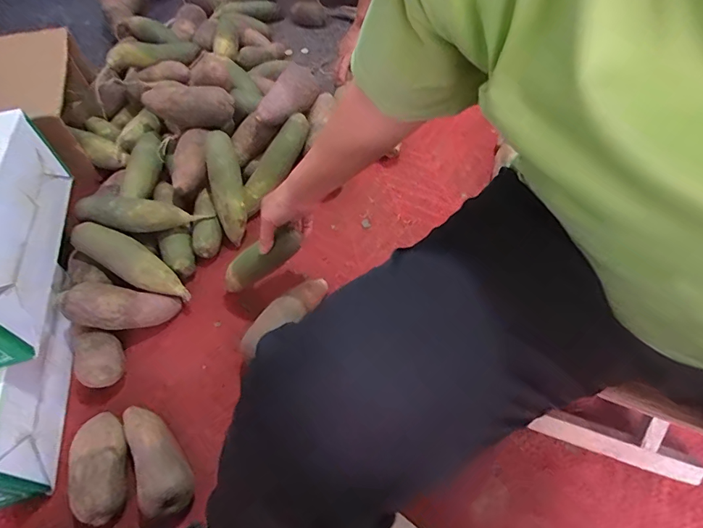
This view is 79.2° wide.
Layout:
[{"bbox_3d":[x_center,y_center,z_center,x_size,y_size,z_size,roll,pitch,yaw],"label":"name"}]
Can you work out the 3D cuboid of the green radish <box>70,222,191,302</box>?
[{"bbox_3d":[-0.358,-0.004,0.696,0.209,0.050,0.061,31,61,-1],"label":"green radish"}]

